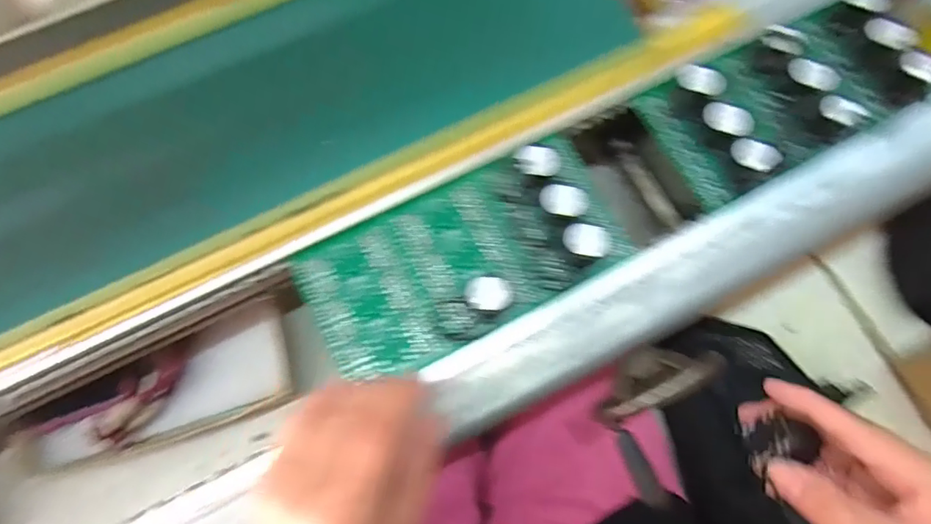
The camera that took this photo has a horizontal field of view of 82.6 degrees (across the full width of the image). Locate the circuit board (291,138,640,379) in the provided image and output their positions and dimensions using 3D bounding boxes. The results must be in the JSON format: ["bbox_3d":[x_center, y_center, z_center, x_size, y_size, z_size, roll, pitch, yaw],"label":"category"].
[{"bbox_3d":[0.000,-0.005,0.337,0.203,0.028,0.099,-27,77,-7],"label":"circuit board"}]

